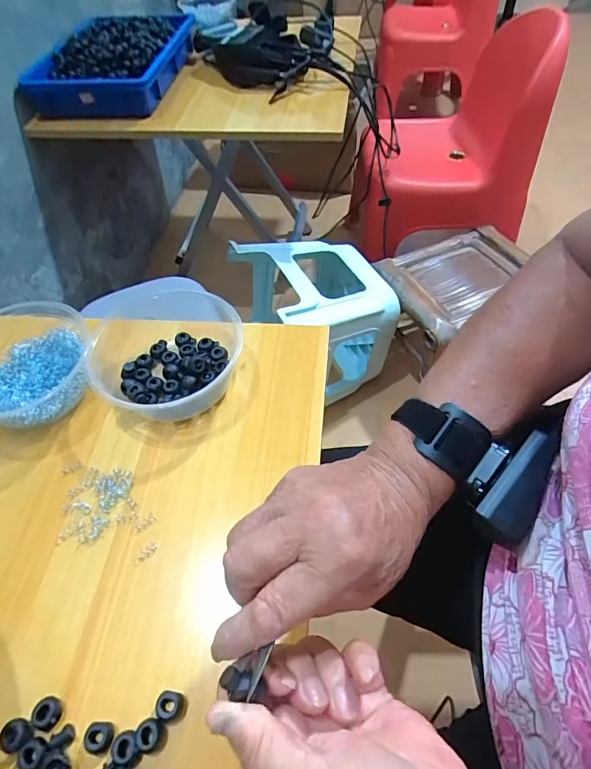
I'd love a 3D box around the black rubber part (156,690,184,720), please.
[{"bbox_3d":[-0.083,0.211,0.293,0.016,0.011,0.015,9,56,10],"label":"black rubber part"}]

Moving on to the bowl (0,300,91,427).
[{"bbox_3d":[-0.274,-0.017,0.448,0.144,0.041,0.138,-2,55,2],"label":"bowl"}]

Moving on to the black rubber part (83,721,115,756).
[{"bbox_3d":[-0.126,0.225,0.285,0.018,0.009,0.016,8,56,9],"label":"black rubber part"}]

